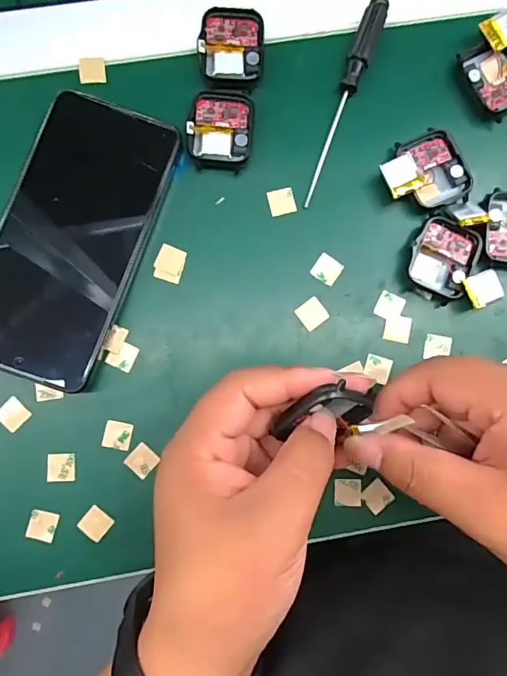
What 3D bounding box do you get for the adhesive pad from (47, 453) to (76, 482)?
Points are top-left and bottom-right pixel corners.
[{"bbox_3d":[-0.109,0.073,0.266,0.015,0.004,0.016,1,86,-2],"label":"adhesive pad"}]

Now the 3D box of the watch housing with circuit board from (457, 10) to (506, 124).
[{"bbox_3d":[0.147,-0.162,0.283,0.038,0.015,0.054,-24,88,-3],"label":"watch housing with circuit board"}]

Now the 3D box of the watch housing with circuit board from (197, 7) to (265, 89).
[{"bbox_3d":[-0.013,-0.173,0.281,0.037,0.007,0.047,2,86,-2],"label":"watch housing with circuit board"}]

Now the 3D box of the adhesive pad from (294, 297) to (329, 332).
[{"bbox_3d":[0.035,-0.014,0.278,0.016,0.004,0.016,-37,88,-4],"label":"adhesive pad"}]

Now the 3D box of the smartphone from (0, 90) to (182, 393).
[{"bbox_3d":[-0.104,-0.056,0.269,0.078,0.017,0.159,19,86,-1],"label":"smartphone"}]

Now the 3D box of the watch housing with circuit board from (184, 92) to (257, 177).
[{"bbox_3d":[-0.019,-0.123,0.279,0.037,0.009,0.047,4,86,-2],"label":"watch housing with circuit board"}]

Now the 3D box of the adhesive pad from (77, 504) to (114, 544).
[{"bbox_3d":[-0.089,0.104,0.265,0.016,0.004,0.015,40,86,1],"label":"adhesive pad"}]

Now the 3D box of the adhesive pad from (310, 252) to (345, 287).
[{"bbox_3d":[0.044,-0.041,0.280,0.015,0.004,0.015,35,86,0],"label":"adhesive pad"}]

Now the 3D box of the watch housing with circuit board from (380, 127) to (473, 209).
[{"bbox_3d":[0.101,-0.098,0.278,0.051,0.014,0.043,-18,87,-3],"label":"watch housing with circuit board"}]

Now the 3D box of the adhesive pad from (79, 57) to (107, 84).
[{"bbox_3d":[-0.097,-0.161,0.285,0.015,0.004,0.017,-7,87,-2],"label":"adhesive pad"}]

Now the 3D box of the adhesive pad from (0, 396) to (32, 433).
[{"bbox_3d":[-0.137,0.043,0.267,0.015,0.004,0.016,44,86,1],"label":"adhesive pad"}]

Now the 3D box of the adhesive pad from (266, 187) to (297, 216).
[{"bbox_3d":[0.017,-0.082,0.282,0.015,0.004,0.015,-14,87,-3],"label":"adhesive pad"}]

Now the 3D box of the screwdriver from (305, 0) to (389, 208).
[{"bbox_3d":[0.054,-0.142,0.282,0.013,0.009,0.131,20,86,-1],"label":"screwdriver"}]

